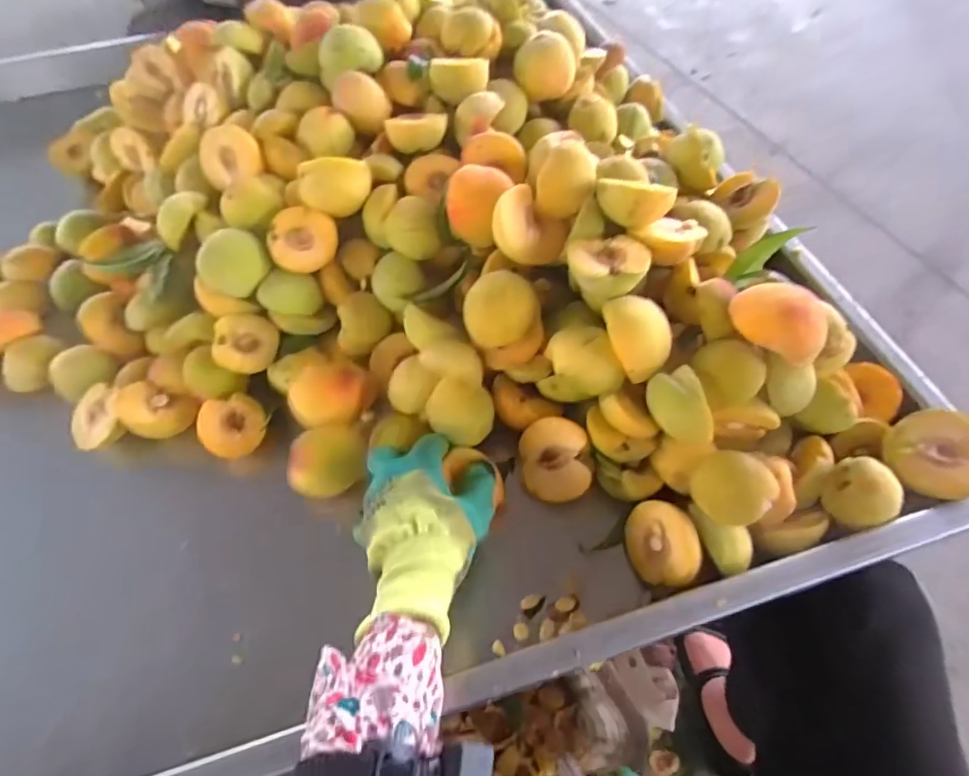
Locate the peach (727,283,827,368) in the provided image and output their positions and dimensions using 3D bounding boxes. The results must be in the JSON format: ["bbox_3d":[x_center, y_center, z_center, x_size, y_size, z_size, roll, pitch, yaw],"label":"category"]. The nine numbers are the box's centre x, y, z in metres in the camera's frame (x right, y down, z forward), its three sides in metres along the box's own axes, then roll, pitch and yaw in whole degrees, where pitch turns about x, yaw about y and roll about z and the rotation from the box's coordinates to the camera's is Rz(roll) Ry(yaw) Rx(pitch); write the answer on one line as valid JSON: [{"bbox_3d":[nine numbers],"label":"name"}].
[{"bbox_3d":[0.217,-0.050,0.378,0.068,0.039,0.046,39,67,24],"label":"peach"}]

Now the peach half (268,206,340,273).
[{"bbox_3d":[-0.174,-0.140,0.494,0.060,0.028,0.061,20,82,-5],"label":"peach half"}]

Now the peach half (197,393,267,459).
[{"bbox_3d":[-0.237,0.036,0.489,0.059,0.032,0.056,0,87,-13],"label":"peach half"}]

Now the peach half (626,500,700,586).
[{"bbox_3d":[0.147,0.124,0.409,0.029,0.063,0.067,9,7,-33],"label":"peach half"}]

